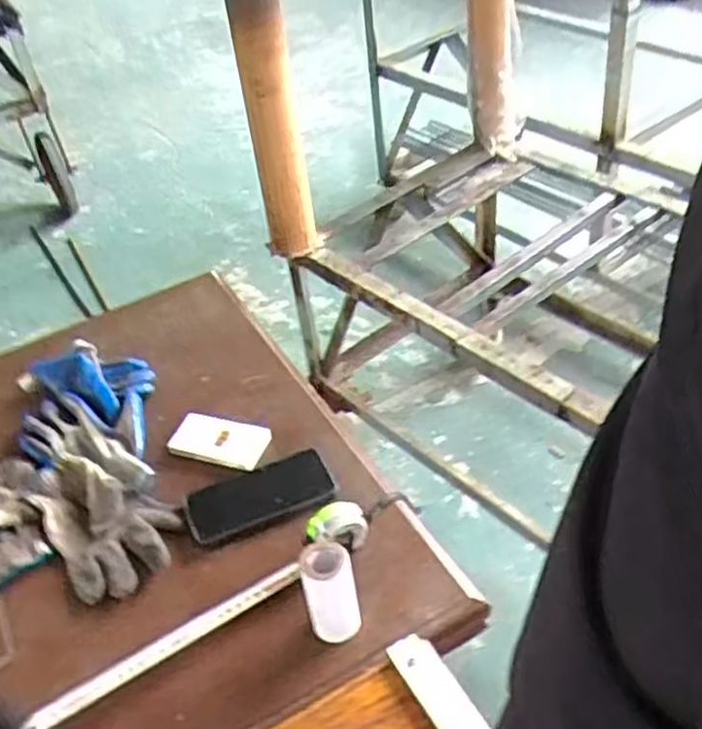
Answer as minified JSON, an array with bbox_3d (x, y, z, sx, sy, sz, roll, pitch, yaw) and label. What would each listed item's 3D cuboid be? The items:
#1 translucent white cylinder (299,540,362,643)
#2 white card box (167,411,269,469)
[{"bbox_3d":[-0.017,0.205,0.691,0.045,0.101,0.043,-8,42,0],"label":"translucent white cylinder"},{"bbox_3d":[-0.154,0.085,0.905,0.107,0.016,0.059,9,44,18],"label":"white card box"}]

